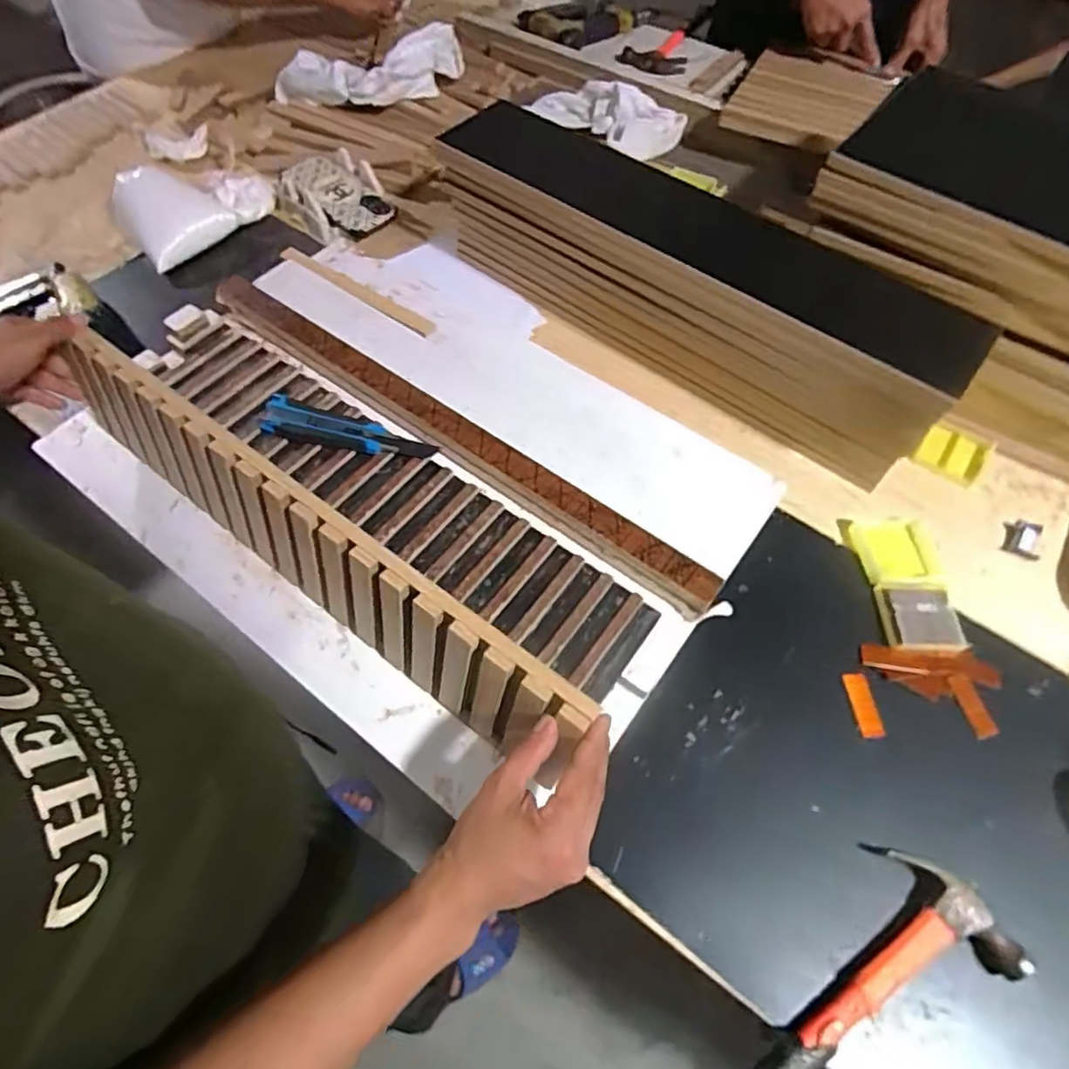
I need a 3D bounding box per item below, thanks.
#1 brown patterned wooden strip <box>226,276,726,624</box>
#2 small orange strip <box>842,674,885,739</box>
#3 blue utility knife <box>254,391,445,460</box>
[{"bbox_3d":[-0.092,-0.107,0.621,0.607,0.030,0.035,33,65,16],"label":"brown patterned wooden strip"},{"bbox_3d":[0.283,0.146,0.534,0.020,0.006,0.054,-6,61,-4],"label":"small orange strip"},{"bbox_3d":[-0.184,-0.099,0.610,0.167,0.023,0.036,15,62,7],"label":"blue utility knife"}]

